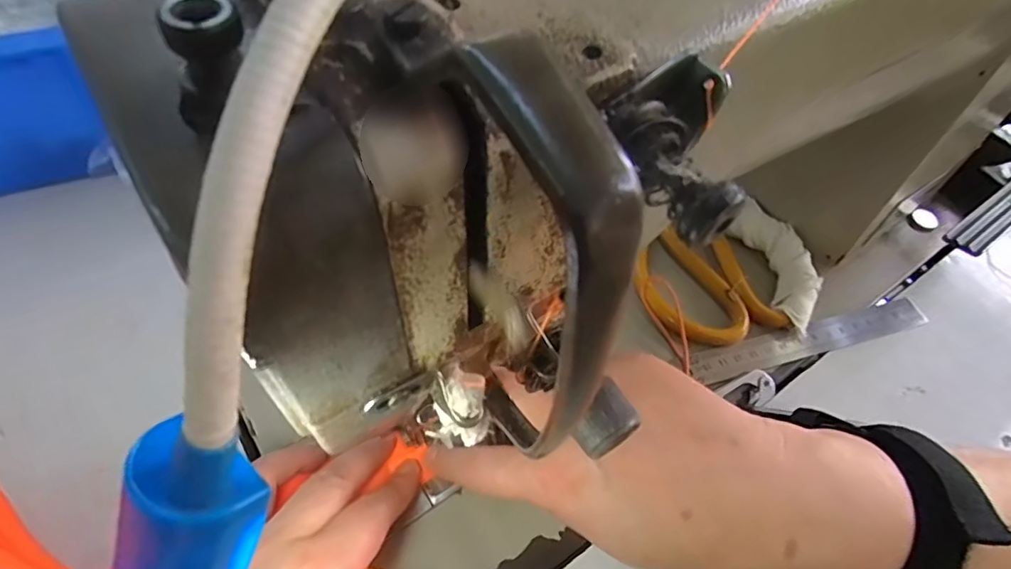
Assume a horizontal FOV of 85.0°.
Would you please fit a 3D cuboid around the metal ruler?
[{"bbox_3d":[0.180,0.031,0.322,0.156,0.005,0.019,-12,61,-14],"label":"metal ruler"}]

